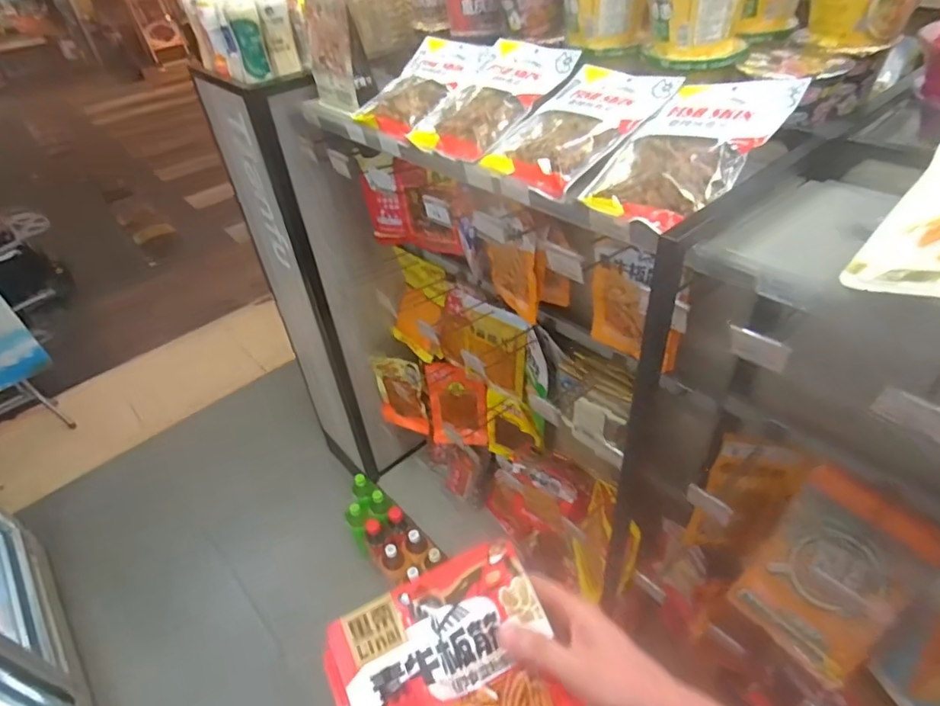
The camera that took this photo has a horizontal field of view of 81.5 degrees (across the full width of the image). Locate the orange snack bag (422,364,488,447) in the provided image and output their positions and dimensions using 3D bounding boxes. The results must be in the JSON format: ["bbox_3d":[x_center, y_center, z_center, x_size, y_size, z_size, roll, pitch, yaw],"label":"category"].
[{"bbox_3d":[-0.034,0.146,1.470,0.171,0.243,0.055,12,43,20],"label":"orange snack bag"}]

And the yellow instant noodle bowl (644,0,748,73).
[{"bbox_3d":[0.309,-0.466,0.743,0.128,0.136,0.149,9,43,17],"label":"yellow instant noodle bowl"}]

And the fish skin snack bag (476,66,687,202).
[{"bbox_3d":[0.139,-0.305,0.729,0.245,0.026,0.164,-43,49,-11],"label":"fish skin snack bag"}]

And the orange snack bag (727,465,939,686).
[{"bbox_3d":[0.528,0.320,0.794,0.052,0.270,0.175,-1,29,-46],"label":"orange snack bag"}]

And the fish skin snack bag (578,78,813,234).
[{"bbox_3d":[0.249,-0.238,0.630,0.156,0.019,0.235,29,76,42],"label":"fish skin snack bag"}]

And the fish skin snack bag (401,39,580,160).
[{"bbox_3d":[0.032,-0.385,0.818,0.164,0.023,0.236,31,74,37],"label":"fish skin snack bag"}]

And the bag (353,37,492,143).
[{"bbox_3d":[-0.077,-0.448,0.908,0.165,0.027,0.236,32,73,36],"label":"bag"}]

